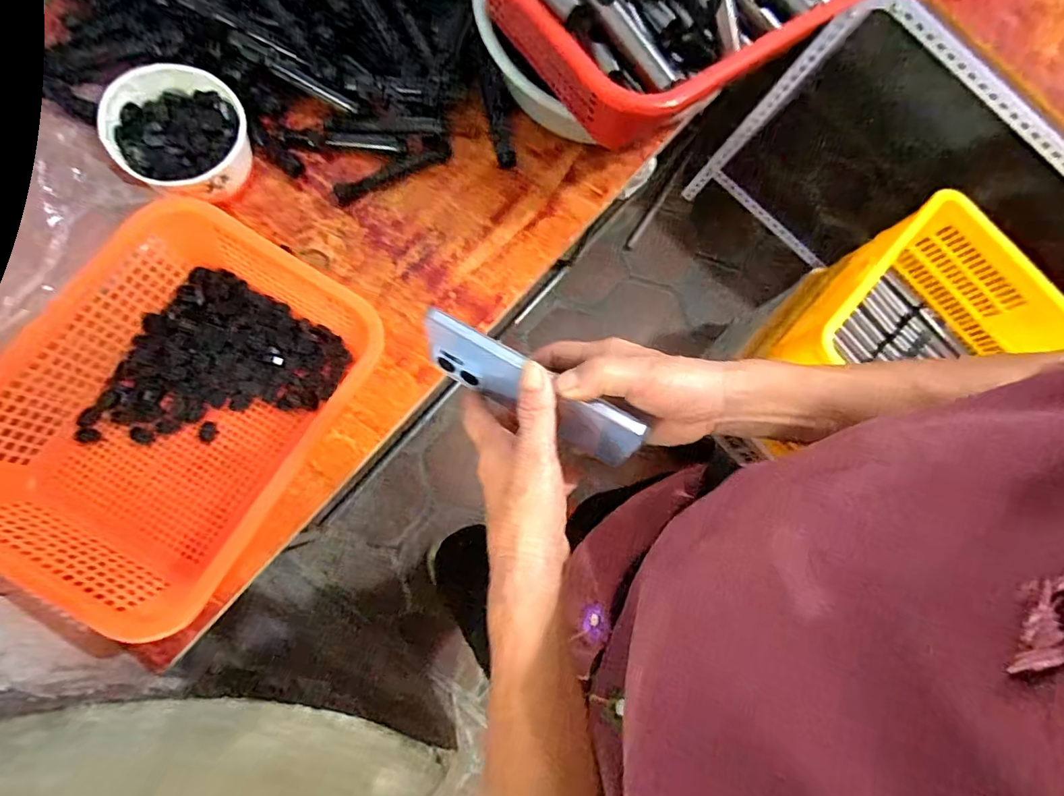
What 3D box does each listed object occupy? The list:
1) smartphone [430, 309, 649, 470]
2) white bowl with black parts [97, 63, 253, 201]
[{"bbox_3d":[-0.004,-0.002,0.365,0.162,0.076,0.011,29,63,6],"label":"smartphone"},{"bbox_3d":[-0.362,-0.275,0.545,0.132,0.062,0.132,40,80,-14],"label":"white bowl with black parts"}]

